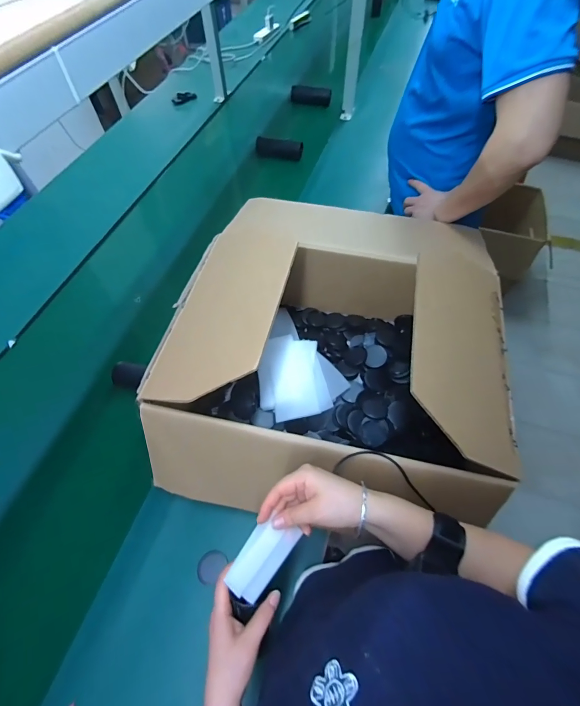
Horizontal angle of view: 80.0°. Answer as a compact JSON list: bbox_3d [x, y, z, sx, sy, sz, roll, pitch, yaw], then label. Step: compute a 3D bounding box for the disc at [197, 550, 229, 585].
[{"bbox_3d":[-0.134,0.369,0.601,0.054,0.004,0.050,8,29,-5],"label":"disc"}]

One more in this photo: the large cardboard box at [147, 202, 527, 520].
[{"bbox_3d":[0.082,-0.022,0.681,0.556,0.243,0.621,8,60,7],"label":"large cardboard box"}]

